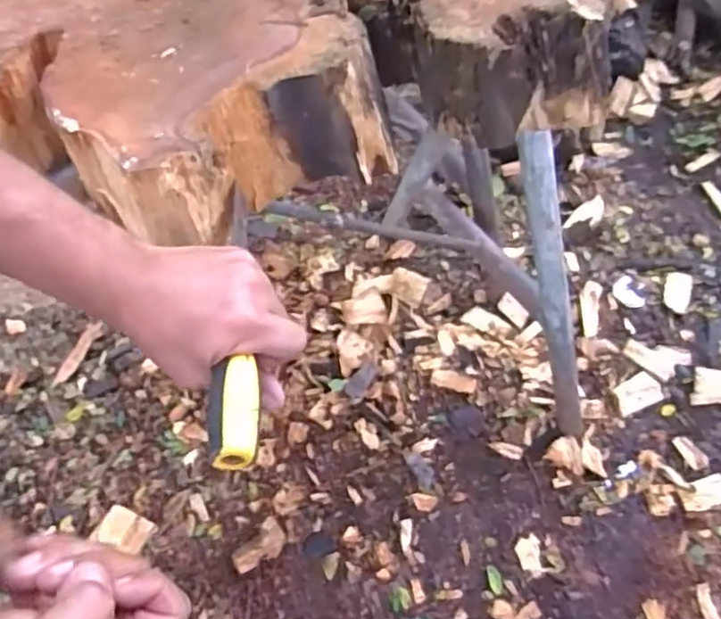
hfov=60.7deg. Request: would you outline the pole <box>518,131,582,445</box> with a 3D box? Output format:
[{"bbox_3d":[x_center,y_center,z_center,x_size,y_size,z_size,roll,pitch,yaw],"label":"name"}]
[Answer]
[{"bbox_3d":[0.335,-0.007,1.068,0.039,0.678,0.051,-34,41,-15],"label":"pole"}]

